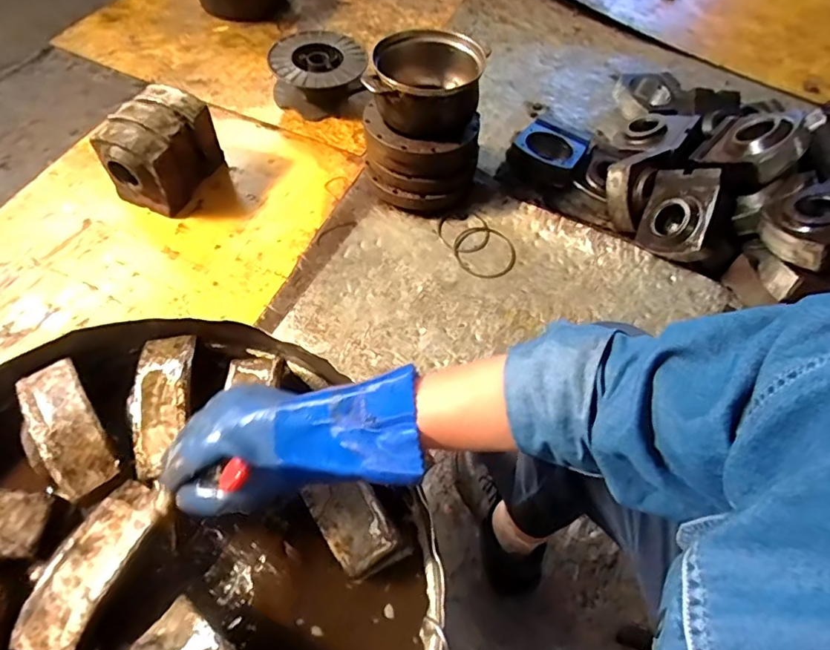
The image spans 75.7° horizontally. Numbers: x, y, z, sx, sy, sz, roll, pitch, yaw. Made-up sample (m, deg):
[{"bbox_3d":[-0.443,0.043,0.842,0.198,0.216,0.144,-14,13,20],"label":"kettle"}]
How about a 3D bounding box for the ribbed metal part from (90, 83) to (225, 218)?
[{"bbox_3d":[-0.554,-0.386,1.179,0.155,0.169,0.226,25,62,12],"label":"ribbed metal part"}]

